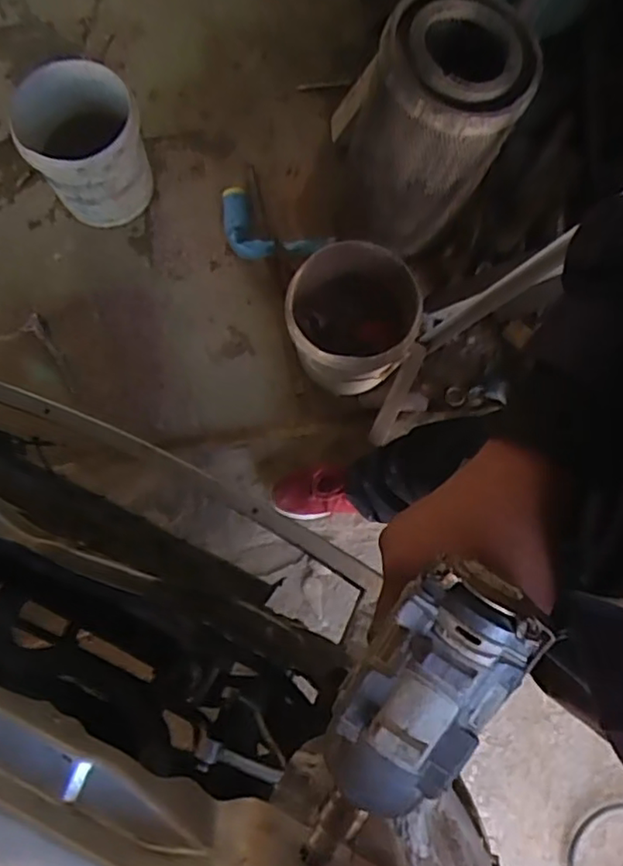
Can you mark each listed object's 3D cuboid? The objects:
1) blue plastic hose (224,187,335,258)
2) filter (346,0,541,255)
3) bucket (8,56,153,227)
[{"bbox_3d":[-0.113,-0.486,1.518,0.290,0.051,0.143,35,78,7],"label":"blue plastic hose"},{"bbox_3d":[0.249,-0.613,1.253,0.273,0.410,0.299,0,76,-1],"label":"filter"},{"bbox_3d":[-0.512,-0.659,1.437,0.254,0.268,0.273,0,76,-1],"label":"bucket"}]

